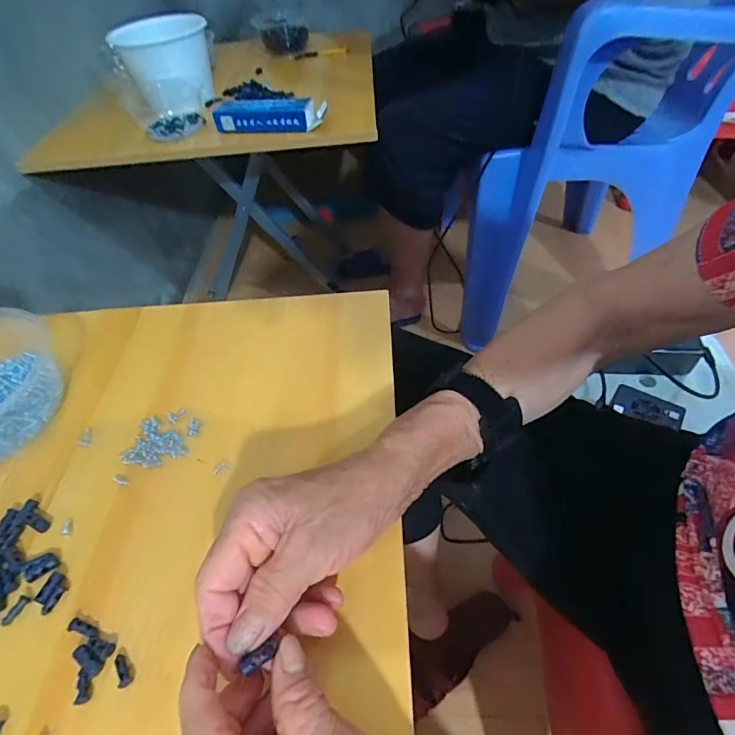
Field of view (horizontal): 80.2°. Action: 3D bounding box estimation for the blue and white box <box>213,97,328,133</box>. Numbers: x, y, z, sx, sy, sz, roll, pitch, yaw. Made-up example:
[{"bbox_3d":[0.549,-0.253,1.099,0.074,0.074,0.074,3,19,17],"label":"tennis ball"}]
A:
[{"bbox_3d":[-0.154,-0.386,0.666,0.172,0.045,0.032,3,50,9],"label":"blue and white box"}]

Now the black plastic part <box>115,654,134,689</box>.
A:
[{"bbox_3d":[-0.134,0.165,0.238,0.007,0.004,0.017,-27,52,-16],"label":"black plastic part"}]

